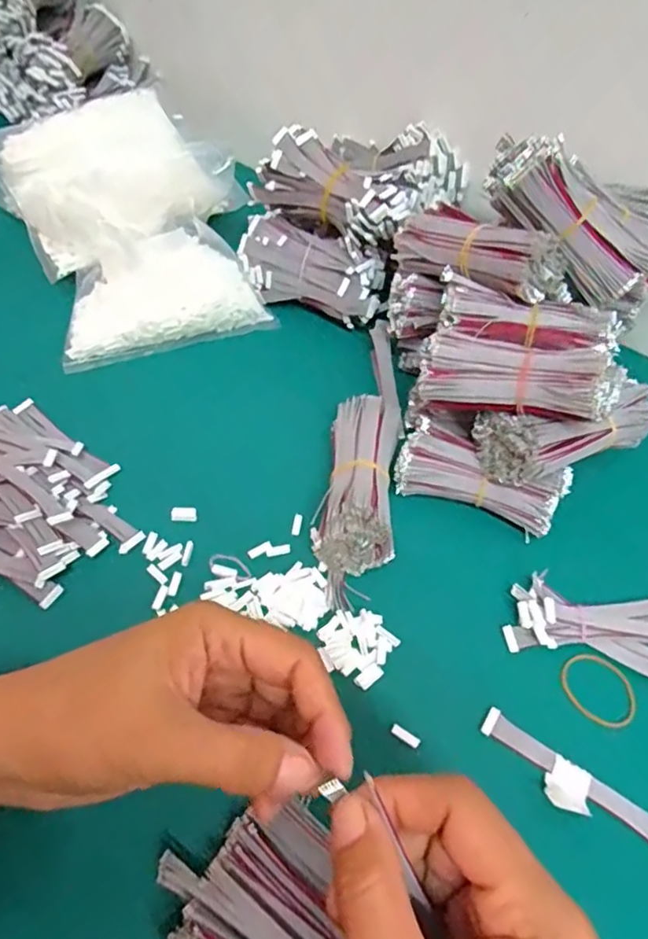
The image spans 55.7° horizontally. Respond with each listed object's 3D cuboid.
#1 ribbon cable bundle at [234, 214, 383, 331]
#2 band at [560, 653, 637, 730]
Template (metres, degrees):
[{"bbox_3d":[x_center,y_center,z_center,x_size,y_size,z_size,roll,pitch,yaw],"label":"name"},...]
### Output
[{"bbox_3d":[-0.007,-0.154,0.464,0.113,0.041,0.053,21,54,12],"label":"ribbon cable bundle"},{"bbox_3d":[0.141,0.112,0.312,0.031,0.004,0.038,-28,59,-22],"label":"band"}]

